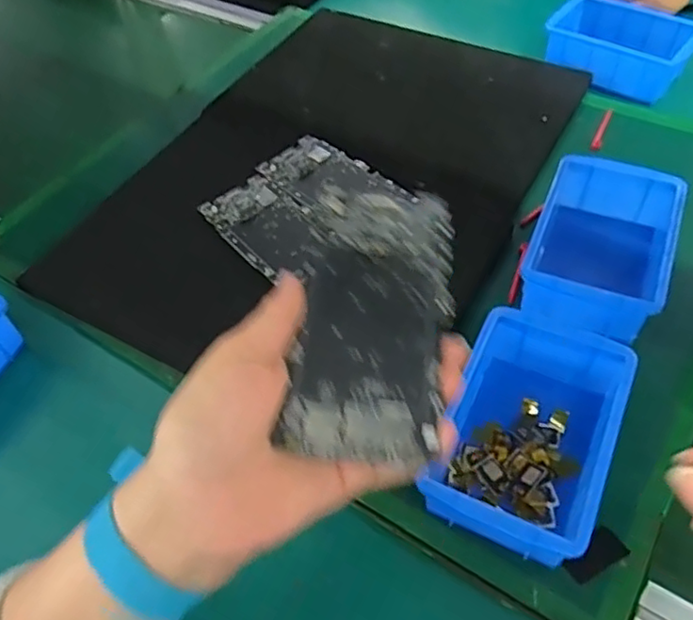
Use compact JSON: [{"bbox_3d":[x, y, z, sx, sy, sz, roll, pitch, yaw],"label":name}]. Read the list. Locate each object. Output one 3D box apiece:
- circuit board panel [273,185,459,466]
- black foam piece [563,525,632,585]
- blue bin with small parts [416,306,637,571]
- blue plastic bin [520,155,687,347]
[{"bbox_3d":[0.014,-0.001,0.308,0.072,0.007,0.153,7,56,8],"label":"circuit board panel"},{"bbox_3d":[0.152,0.150,0.382,0.039,0.004,0.021,-28,57,-16],"label":"black foam piece"},{"bbox_3d":[0.116,0.078,0.403,0.096,0.055,0.148,21,58,17],"label":"blue bin with small parts"},{"bbox_3d":[0.200,-0.047,0.495,0.096,0.052,0.159,19,57,16],"label":"blue plastic bin"}]

